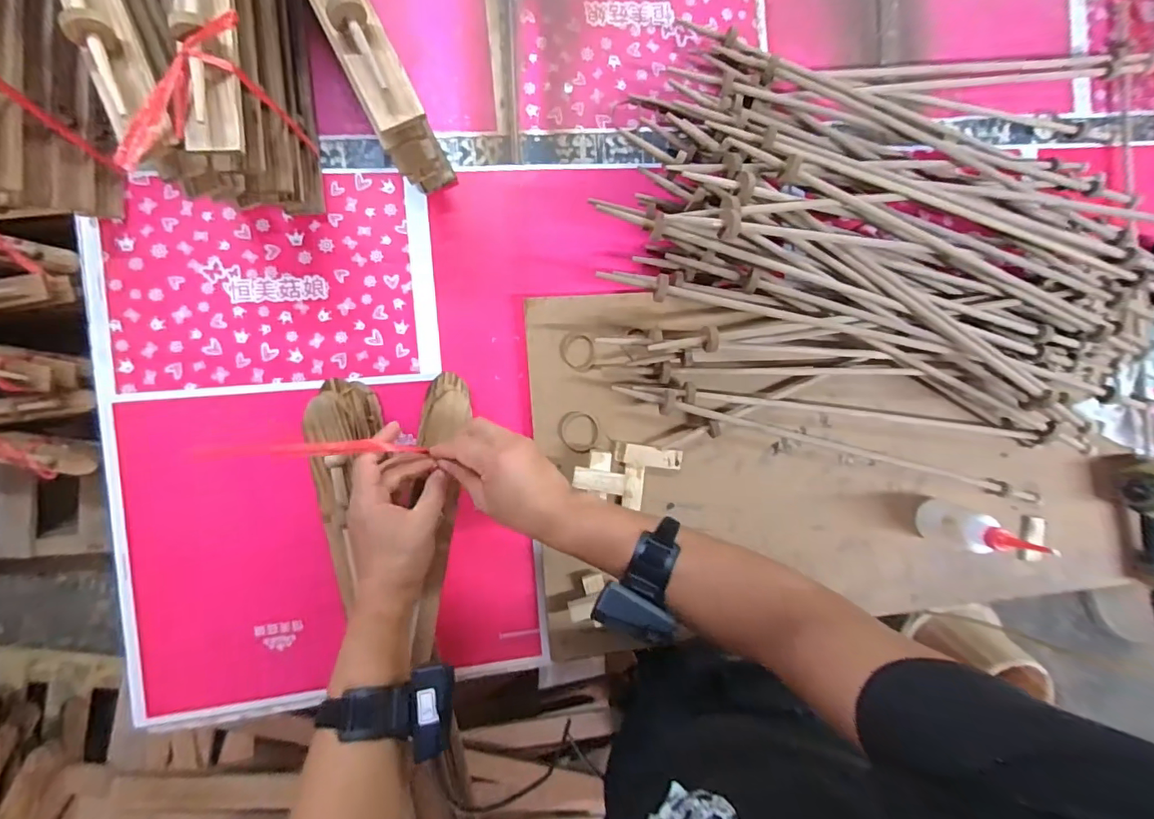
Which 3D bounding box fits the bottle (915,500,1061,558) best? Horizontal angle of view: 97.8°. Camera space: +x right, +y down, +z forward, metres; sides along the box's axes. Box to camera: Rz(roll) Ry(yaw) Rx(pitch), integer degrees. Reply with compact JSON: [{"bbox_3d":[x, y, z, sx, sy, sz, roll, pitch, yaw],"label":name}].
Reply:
[{"bbox_3d":[0.534,0.166,0.677,0.062,0.168,0.053,21,89,-8],"label":"bottle"}]

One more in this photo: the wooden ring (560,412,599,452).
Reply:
[{"bbox_3d":[0.003,0.032,0.700,0.055,0.004,0.057,0,92,-8],"label":"wooden ring"}]

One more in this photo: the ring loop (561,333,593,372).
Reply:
[{"bbox_3d":[0.000,-0.079,0.698,0.047,0.004,0.052,-2,92,-7],"label":"ring loop"}]

